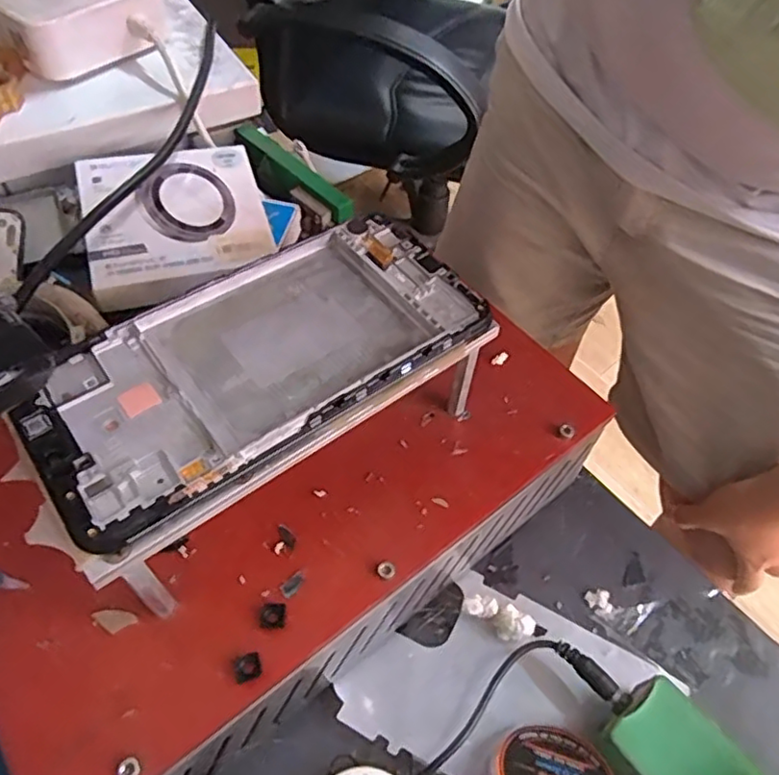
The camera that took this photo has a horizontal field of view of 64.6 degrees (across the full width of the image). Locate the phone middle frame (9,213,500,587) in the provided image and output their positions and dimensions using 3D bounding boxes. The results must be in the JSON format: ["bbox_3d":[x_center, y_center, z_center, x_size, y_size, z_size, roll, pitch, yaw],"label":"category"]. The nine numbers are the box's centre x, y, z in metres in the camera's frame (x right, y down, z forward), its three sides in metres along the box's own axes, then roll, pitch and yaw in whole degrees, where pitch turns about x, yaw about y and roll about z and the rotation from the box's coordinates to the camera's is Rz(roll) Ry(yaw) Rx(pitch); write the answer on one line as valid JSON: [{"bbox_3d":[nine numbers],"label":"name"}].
[{"bbox_3d":[-0.043,-0.011,0.215,0.155,0.010,0.076,-31,61,-23],"label":"phone middle frame"}]

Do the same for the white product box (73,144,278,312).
[{"bbox_3d":[-0.129,-0.104,0.376,0.103,0.025,0.106,-14,56,-12],"label":"white product box"}]

